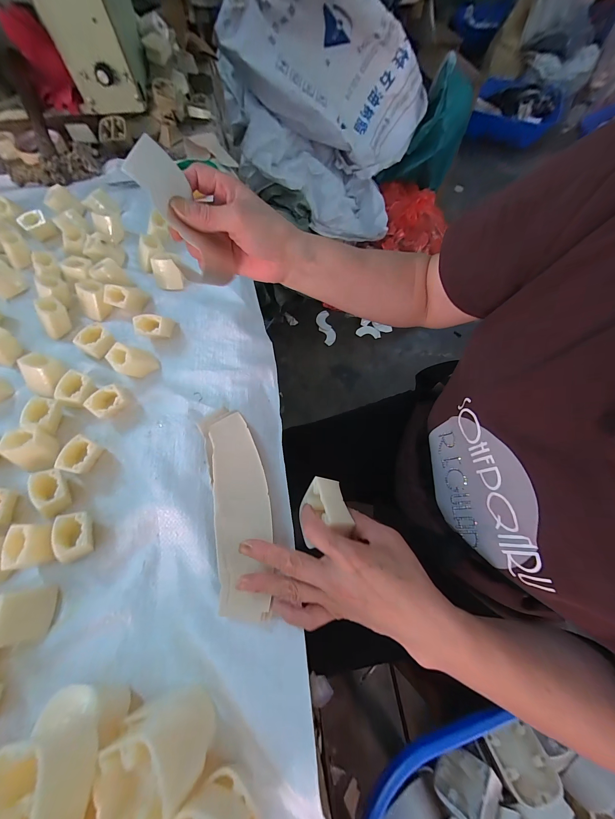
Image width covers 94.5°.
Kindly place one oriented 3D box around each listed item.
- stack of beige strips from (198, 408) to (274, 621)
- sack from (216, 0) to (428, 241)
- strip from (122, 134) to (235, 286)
[{"bbox_3d":[-0.068,0.088,0.283,0.056,0.016,0.200,-10,63,-14],"label":"stack of beige strips"},{"bbox_3d":[0.061,-0.996,0.936,0.600,0.516,0.562,17,67,6],"label":"sack"},{"bbox_3d":[-0.108,-0.165,0.254,0.043,0.113,0.029,-47,40,-19],"label":"strip"}]

